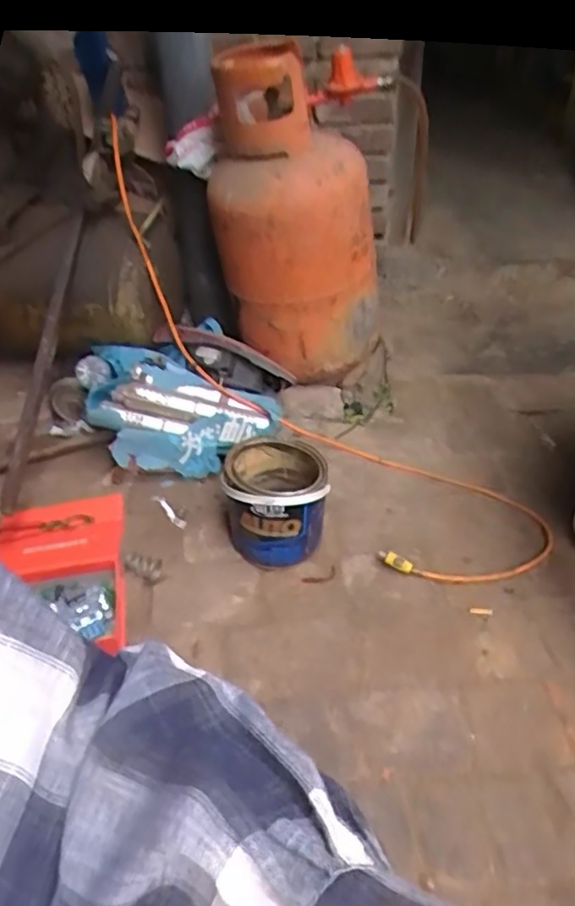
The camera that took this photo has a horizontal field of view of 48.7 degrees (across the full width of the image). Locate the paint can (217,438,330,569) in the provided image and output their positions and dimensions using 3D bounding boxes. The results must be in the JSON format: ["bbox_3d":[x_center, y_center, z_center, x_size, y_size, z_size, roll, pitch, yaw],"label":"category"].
[{"bbox_3d":[-0.020,0.075,1.049,0.167,0.168,0.177,-1,40,2],"label":"paint can"}]

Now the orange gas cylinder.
[{"bbox_3d":[0.016,-0.437,1.260,0.313,0.589,0.345,-6,40,-3],"label":"orange gas cylinder"}]

